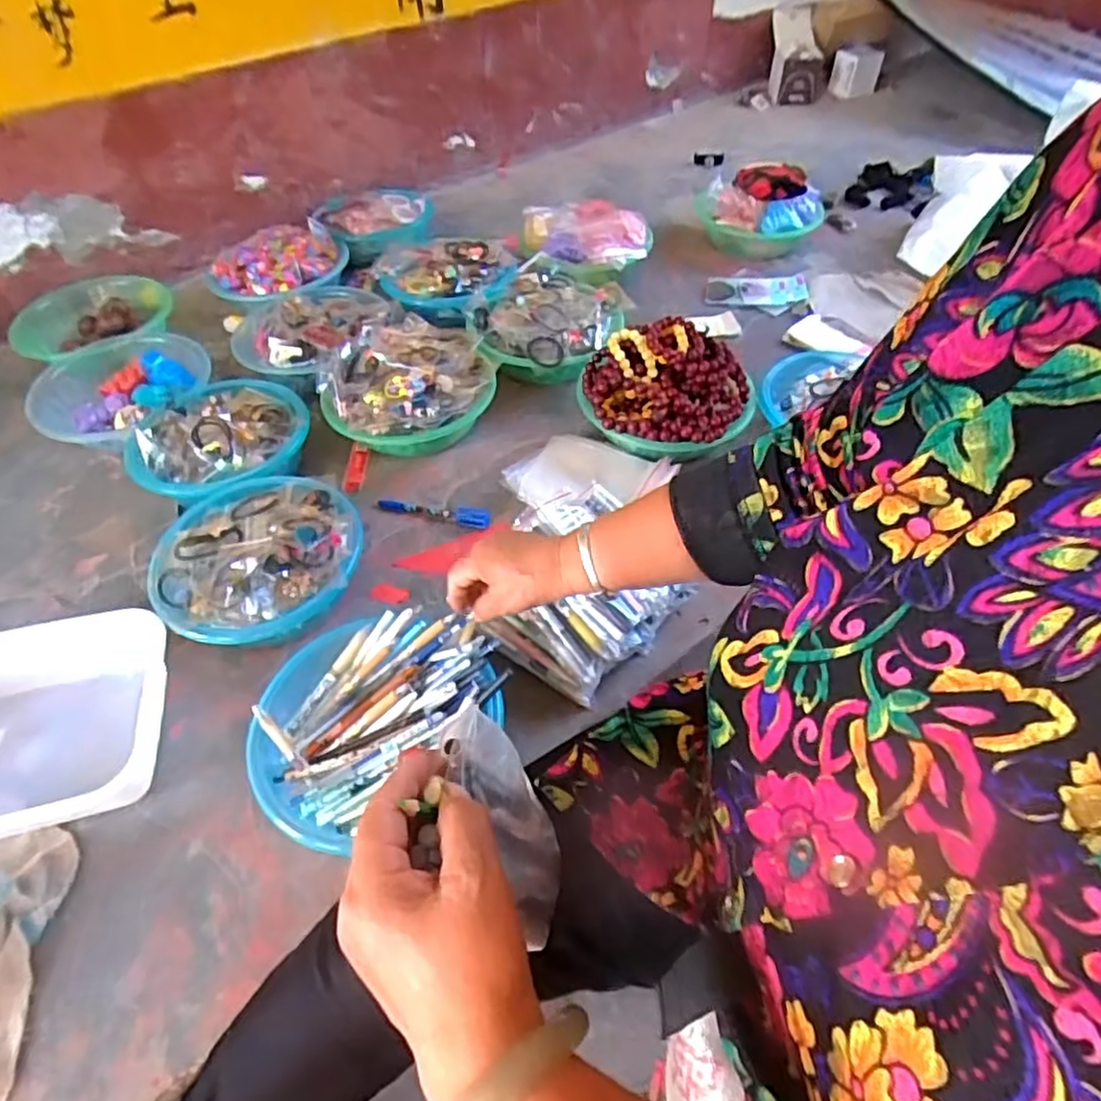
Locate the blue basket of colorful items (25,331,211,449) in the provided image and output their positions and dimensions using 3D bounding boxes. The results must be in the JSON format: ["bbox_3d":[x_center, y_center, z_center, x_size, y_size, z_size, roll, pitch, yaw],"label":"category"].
[{"bbox_3d":[-0.640,-0.235,1.014,0.229,0.076,0.237,-1,48,1],"label":"blue basket of colorful items"}]

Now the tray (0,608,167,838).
[{"bbox_3d":[-0.516,0.182,0.655,0.267,0.085,0.204,-14,50,-11],"label":"tray"}]

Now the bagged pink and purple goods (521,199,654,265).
[{"bbox_3d":[0.066,-0.566,1.200,0.226,0.046,0.189,-5,49,-2],"label":"bagged pink and purple goods"}]

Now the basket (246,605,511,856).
[{"bbox_3d":[-0.181,0.155,0.656,0.231,0.104,0.222,-36,57,-27],"label":"basket"}]

